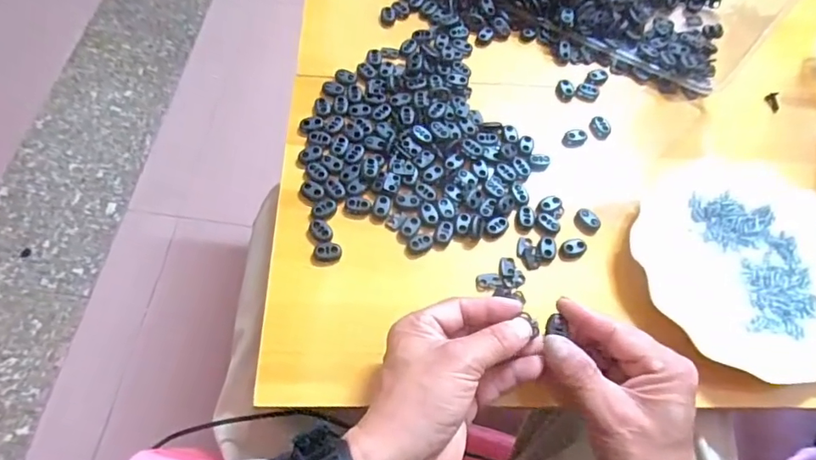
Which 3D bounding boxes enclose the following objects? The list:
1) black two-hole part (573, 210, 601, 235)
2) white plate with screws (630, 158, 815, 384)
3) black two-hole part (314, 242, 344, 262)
[{"bbox_3d":[0.151,-0.007,0.427,0.015,0.012,0.022,-38,73,-20],"label":"black two-hole part"},{"bbox_3d":[0.284,0.024,0.420,0.170,0.030,0.191,-20,68,-14],"label":"white plate with screws"},{"bbox_3d":[-0.063,0.017,0.394,0.022,0.004,0.016,-5,65,-8],"label":"black two-hole part"}]

